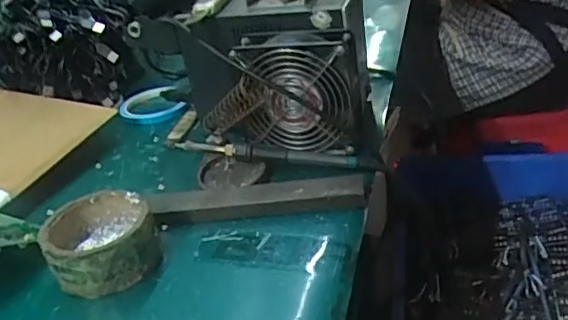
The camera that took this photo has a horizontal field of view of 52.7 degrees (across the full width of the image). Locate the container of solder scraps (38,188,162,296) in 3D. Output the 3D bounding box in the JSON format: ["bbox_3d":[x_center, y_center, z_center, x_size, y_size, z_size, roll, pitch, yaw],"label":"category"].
[{"bbox_3d":[-0.152,0.068,0.480,0.086,0.046,0.088,-19,33,-20],"label":"container of solder scraps"}]

